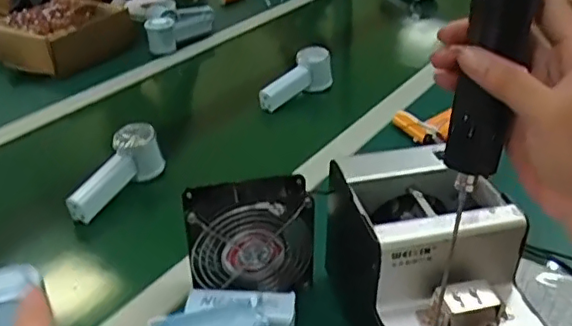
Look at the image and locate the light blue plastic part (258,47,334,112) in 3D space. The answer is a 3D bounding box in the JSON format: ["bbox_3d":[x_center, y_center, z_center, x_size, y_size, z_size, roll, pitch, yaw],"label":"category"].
[{"bbox_3d":[0.020,-0.137,0.986,0.068,0.069,0.136,15,36,26],"label":"light blue plastic part"}]

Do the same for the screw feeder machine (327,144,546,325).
[{"bbox_3d":[0.123,0.098,0.501,0.118,0.144,0.162,-9,34,-12],"label":"screw feeder machine"}]

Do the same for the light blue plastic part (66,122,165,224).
[{"bbox_3d":[-0.214,0.012,0.747,0.048,0.057,0.147,18,49,26],"label":"light blue plastic part"}]

